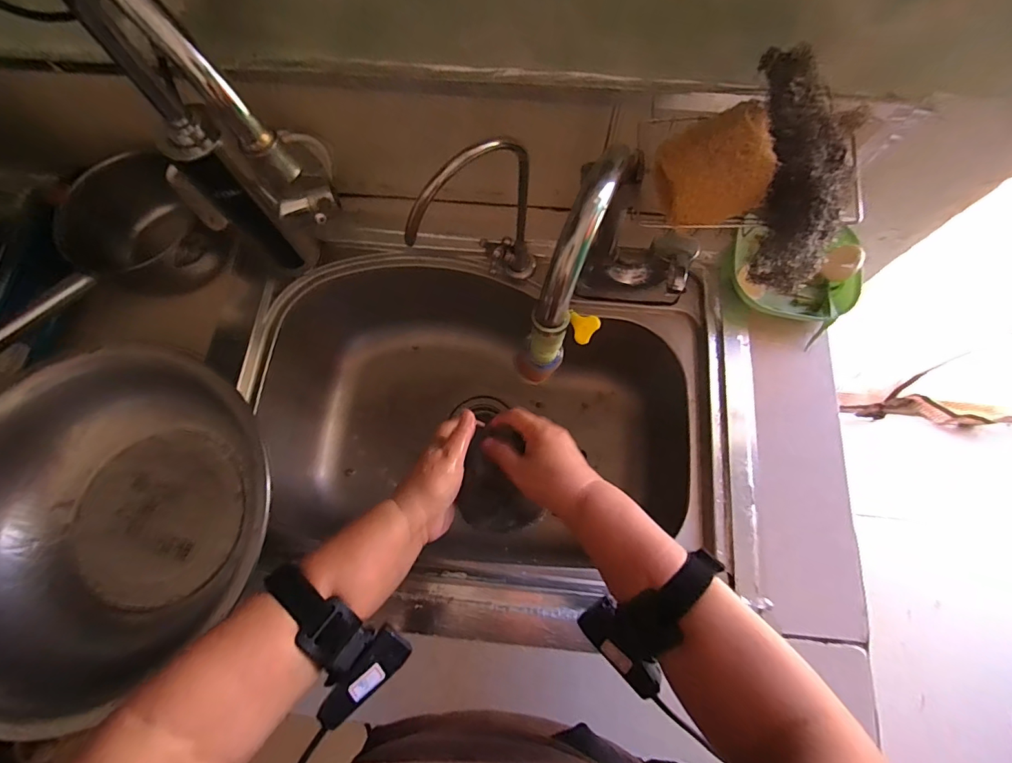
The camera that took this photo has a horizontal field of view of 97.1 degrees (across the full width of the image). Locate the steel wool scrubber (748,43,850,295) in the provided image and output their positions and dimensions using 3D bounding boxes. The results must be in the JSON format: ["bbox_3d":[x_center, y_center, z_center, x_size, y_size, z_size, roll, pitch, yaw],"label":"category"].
[{"bbox_3d":[0.232,-0.160,0.338,0.080,0.049,0.179,-3,97,-1],"label":"steel wool scrubber"}]

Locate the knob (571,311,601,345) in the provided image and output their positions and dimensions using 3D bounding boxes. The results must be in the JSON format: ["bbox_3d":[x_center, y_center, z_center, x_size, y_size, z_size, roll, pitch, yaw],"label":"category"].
[{"bbox_3d":[0.062,-0.042,0.354,0.024,0.010,0.023,4,102,20],"label":"knob"}]

